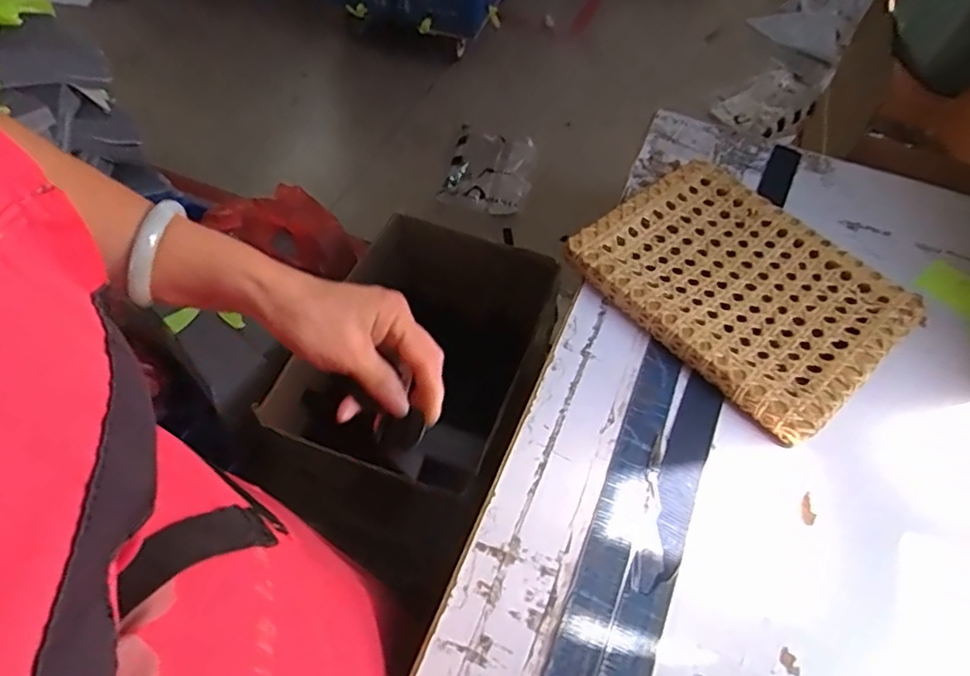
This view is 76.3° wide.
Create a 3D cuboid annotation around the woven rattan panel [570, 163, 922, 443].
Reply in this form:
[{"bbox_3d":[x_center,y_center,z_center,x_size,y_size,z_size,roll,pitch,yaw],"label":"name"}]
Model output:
[{"bbox_3d":[0.281,-0.059,0.690,0.250,0.033,0.312,-34,63,-25],"label":"woven rattan panel"}]

